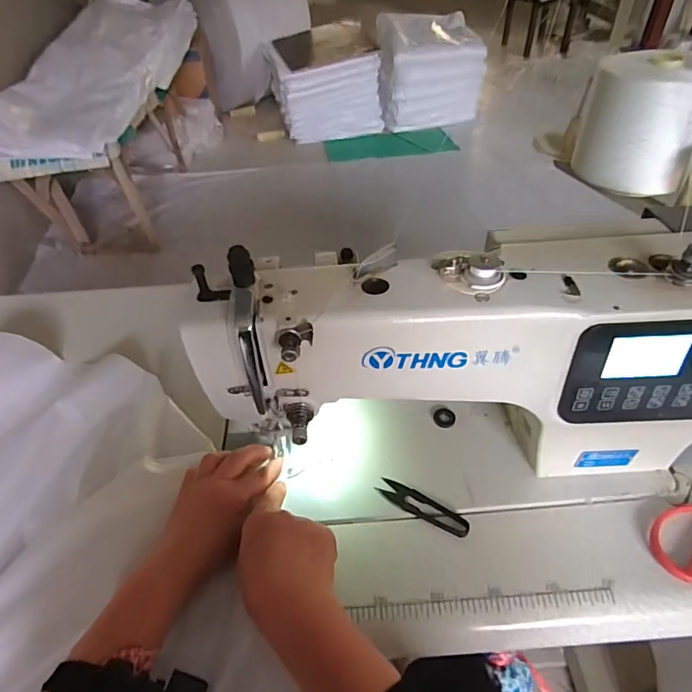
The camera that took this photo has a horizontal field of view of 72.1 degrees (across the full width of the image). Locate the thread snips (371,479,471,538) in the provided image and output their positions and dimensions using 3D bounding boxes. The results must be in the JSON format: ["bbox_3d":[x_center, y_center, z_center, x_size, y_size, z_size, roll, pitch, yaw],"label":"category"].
[{"bbox_3d":[0.078,0.161,0.479,0.096,0.006,0.024,24,52,24],"label":"thread snips"}]

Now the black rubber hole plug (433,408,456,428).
[{"bbox_3d":[0.116,0.084,0.558,0.025,0.004,0.026,-2,46,2],"label":"black rubber hole plug"}]

